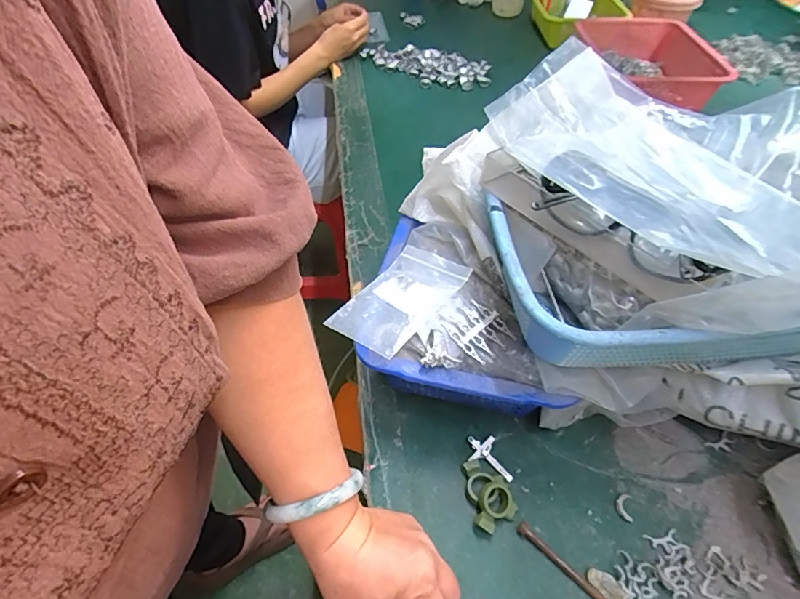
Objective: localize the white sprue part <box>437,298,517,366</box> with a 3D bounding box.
[{"bbox_3d":[0.062,0.022,0.402,0.042,0.007,0.063,-32,51,-11],"label":"white sprue part"}]

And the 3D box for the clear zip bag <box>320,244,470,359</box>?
[{"bbox_3d":[-0.001,-0.001,0.426,0.075,0.011,0.121,27,55,31],"label":"clear zip bag"}]

